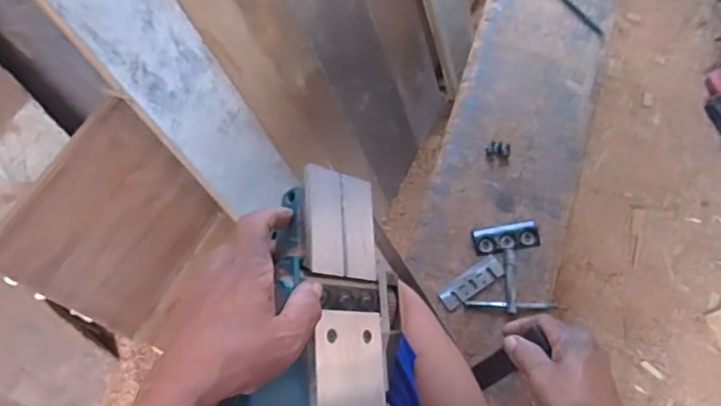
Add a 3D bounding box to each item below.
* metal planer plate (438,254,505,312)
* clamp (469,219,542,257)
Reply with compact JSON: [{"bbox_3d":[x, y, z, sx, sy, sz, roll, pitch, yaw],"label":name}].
[{"bbox_3d":[0.131,0.094,0.650,0.082,0.007,0.029,-31,74,-10],"label":"metal planer plate"},{"bbox_3d":[0.179,0.041,0.674,0.081,0.009,0.035,-9,71,-3],"label":"clamp"}]

